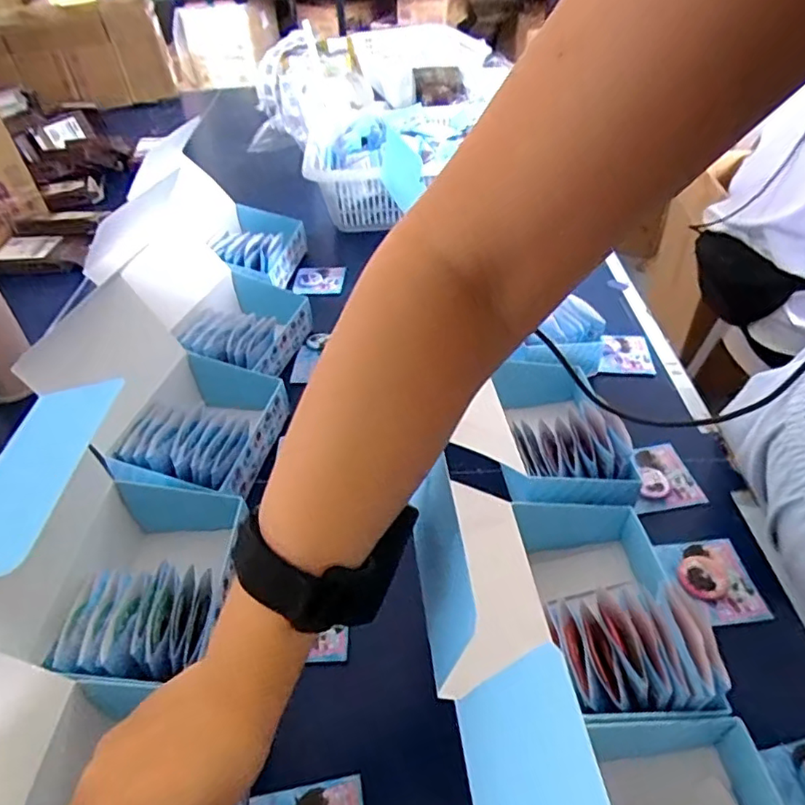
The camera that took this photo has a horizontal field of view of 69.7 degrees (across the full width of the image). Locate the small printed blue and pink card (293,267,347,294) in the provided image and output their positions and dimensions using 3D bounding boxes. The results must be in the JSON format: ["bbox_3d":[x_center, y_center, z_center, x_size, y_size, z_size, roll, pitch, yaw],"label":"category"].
[{"bbox_3d":[-0.113,-0.170,0.788,0.068,0.006,0.056,0,42,3],"label":"small printed blue and pink card"}]

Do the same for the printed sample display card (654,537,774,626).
[{"bbox_3d":[0.238,0.134,0.441,0.058,0.010,0.068,-5,42,-3],"label":"printed sample display card"}]

